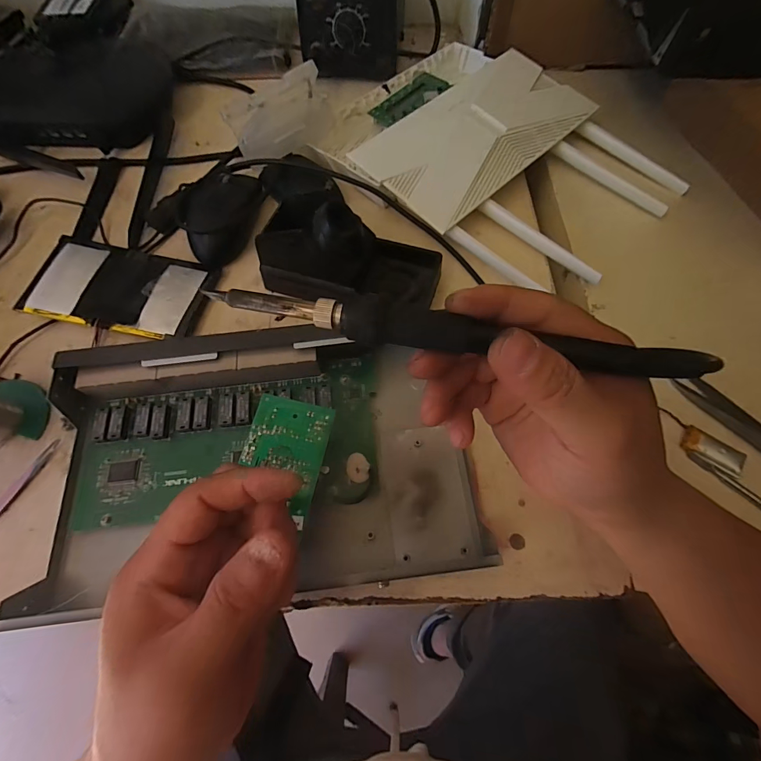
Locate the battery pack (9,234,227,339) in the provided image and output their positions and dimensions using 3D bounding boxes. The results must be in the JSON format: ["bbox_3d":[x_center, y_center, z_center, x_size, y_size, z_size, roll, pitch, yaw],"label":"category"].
[{"bbox_3d":[-0.227,-0.082,0.339,0.146,0.015,0.084,12,67,6],"label":"battery pack"}]

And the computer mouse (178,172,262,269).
[{"bbox_3d":[-0.151,-0.155,0.363,0.057,0.030,0.092,15,67,7],"label":"computer mouse"}]

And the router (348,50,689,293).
[{"bbox_3d":[0.135,-0.208,0.375,0.251,0.038,0.235,42,73,17],"label":"router"}]

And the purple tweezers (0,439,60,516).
[{"bbox_3d":[-0.271,0.088,0.276,0.010,0.004,0.102,25,69,11],"label":"purple tweezers"}]

